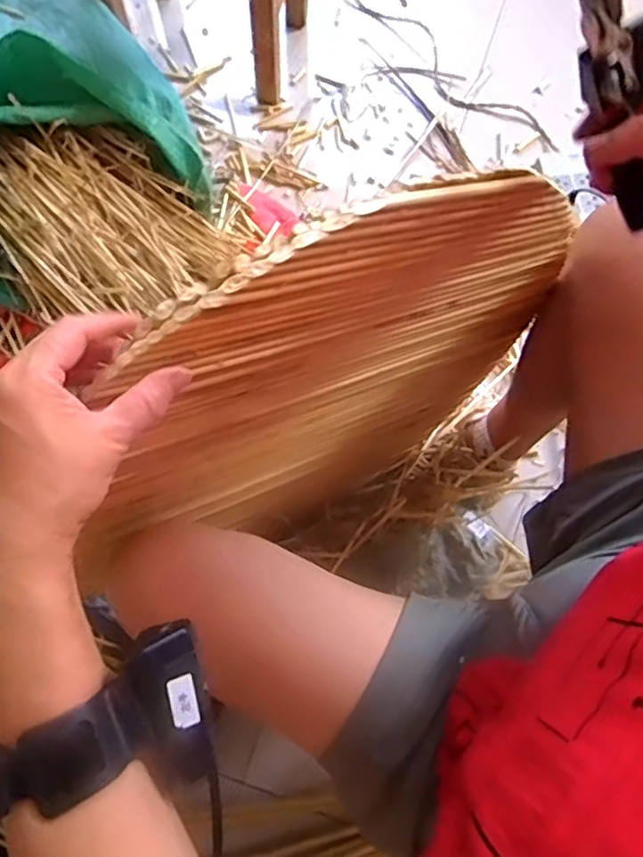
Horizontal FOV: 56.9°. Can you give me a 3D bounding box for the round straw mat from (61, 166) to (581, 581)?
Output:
[{"bbox_3d":[0.030,-0.020,0.557,0.478,0.476,0.023,-21,67,-33],"label":"round straw mat"}]

